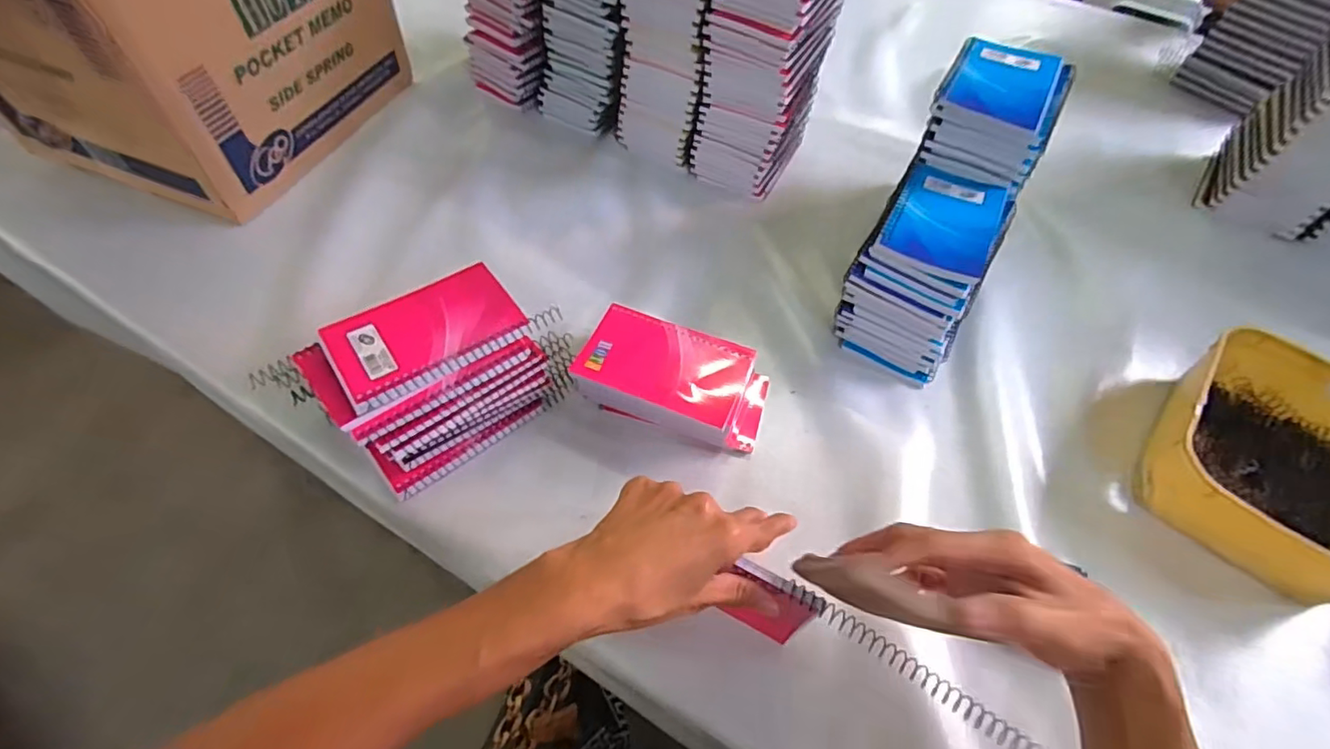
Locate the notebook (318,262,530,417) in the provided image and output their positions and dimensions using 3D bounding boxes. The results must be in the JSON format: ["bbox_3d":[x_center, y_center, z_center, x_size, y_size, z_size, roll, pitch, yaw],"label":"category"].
[{"bbox_3d":[-0.177,-0.033,0.425,0.129,0.008,0.084,-32,64,-22],"label":"notebook"}]

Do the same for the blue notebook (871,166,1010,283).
[{"bbox_3d":[0.234,-0.132,0.480,0.084,0.015,0.134,27,59,14],"label":"blue notebook"}]

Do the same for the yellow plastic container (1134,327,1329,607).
[{"bbox_3d":[0.485,0.068,0.454,0.155,0.063,0.203,37,61,21],"label":"yellow plastic container"}]

